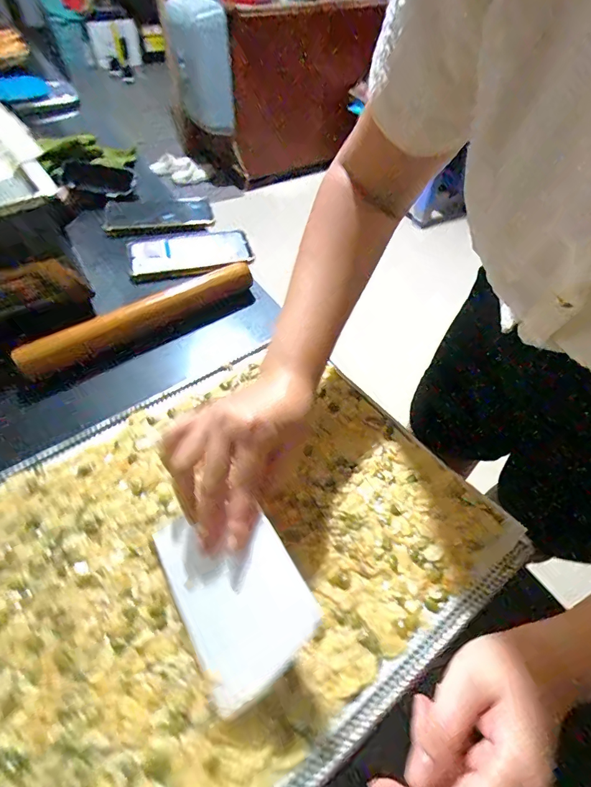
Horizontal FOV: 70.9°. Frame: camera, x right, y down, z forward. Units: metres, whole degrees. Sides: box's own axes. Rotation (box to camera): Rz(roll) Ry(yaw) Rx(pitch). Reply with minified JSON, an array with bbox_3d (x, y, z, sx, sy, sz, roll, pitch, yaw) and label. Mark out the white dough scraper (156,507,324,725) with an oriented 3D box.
[{"bbox_3d":[-0.046,0.130,0.282,0.094,0.013,0.124,-41,60,11],"label":"white dough scraper"}]

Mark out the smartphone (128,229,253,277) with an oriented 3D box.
[{"bbox_3d":[-0.149,-0.202,0.585,0.159,0.014,0.087,-16,54,-15],"label":"smartphone"}]

